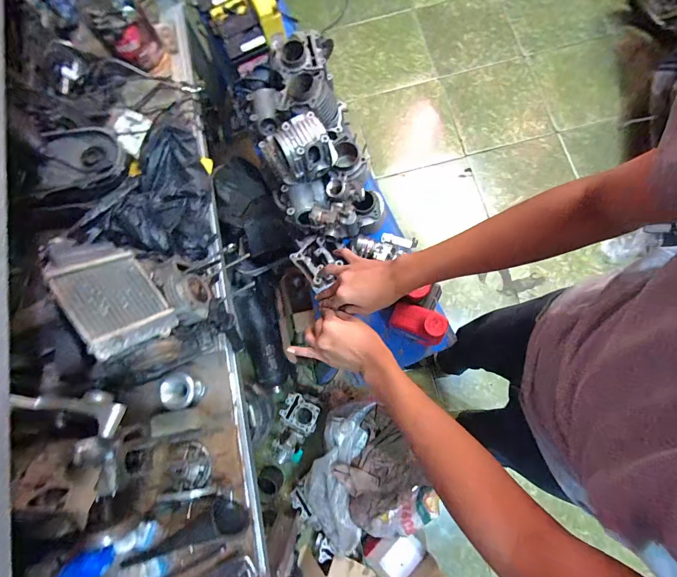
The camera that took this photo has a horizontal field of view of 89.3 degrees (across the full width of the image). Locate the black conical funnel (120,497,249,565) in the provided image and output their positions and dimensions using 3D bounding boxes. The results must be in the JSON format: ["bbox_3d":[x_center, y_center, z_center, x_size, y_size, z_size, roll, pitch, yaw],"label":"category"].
[{"bbox_3d":[-0.325,0.523,0.731,0.252,0.054,0.082,-20,78,-1],"label":"black conical funnel"}]

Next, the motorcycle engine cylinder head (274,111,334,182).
[{"bbox_3d":[-0.078,-0.328,0.800,0.121,0.091,0.103,-30,78,-3],"label":"motorcycle engine cylinder head"}]

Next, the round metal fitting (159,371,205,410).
[{"bbox_3d":[-0.347,0.226,0.766,0.062,0.111,0.076,-3,78,3],"label":"round metal fitting"}]

